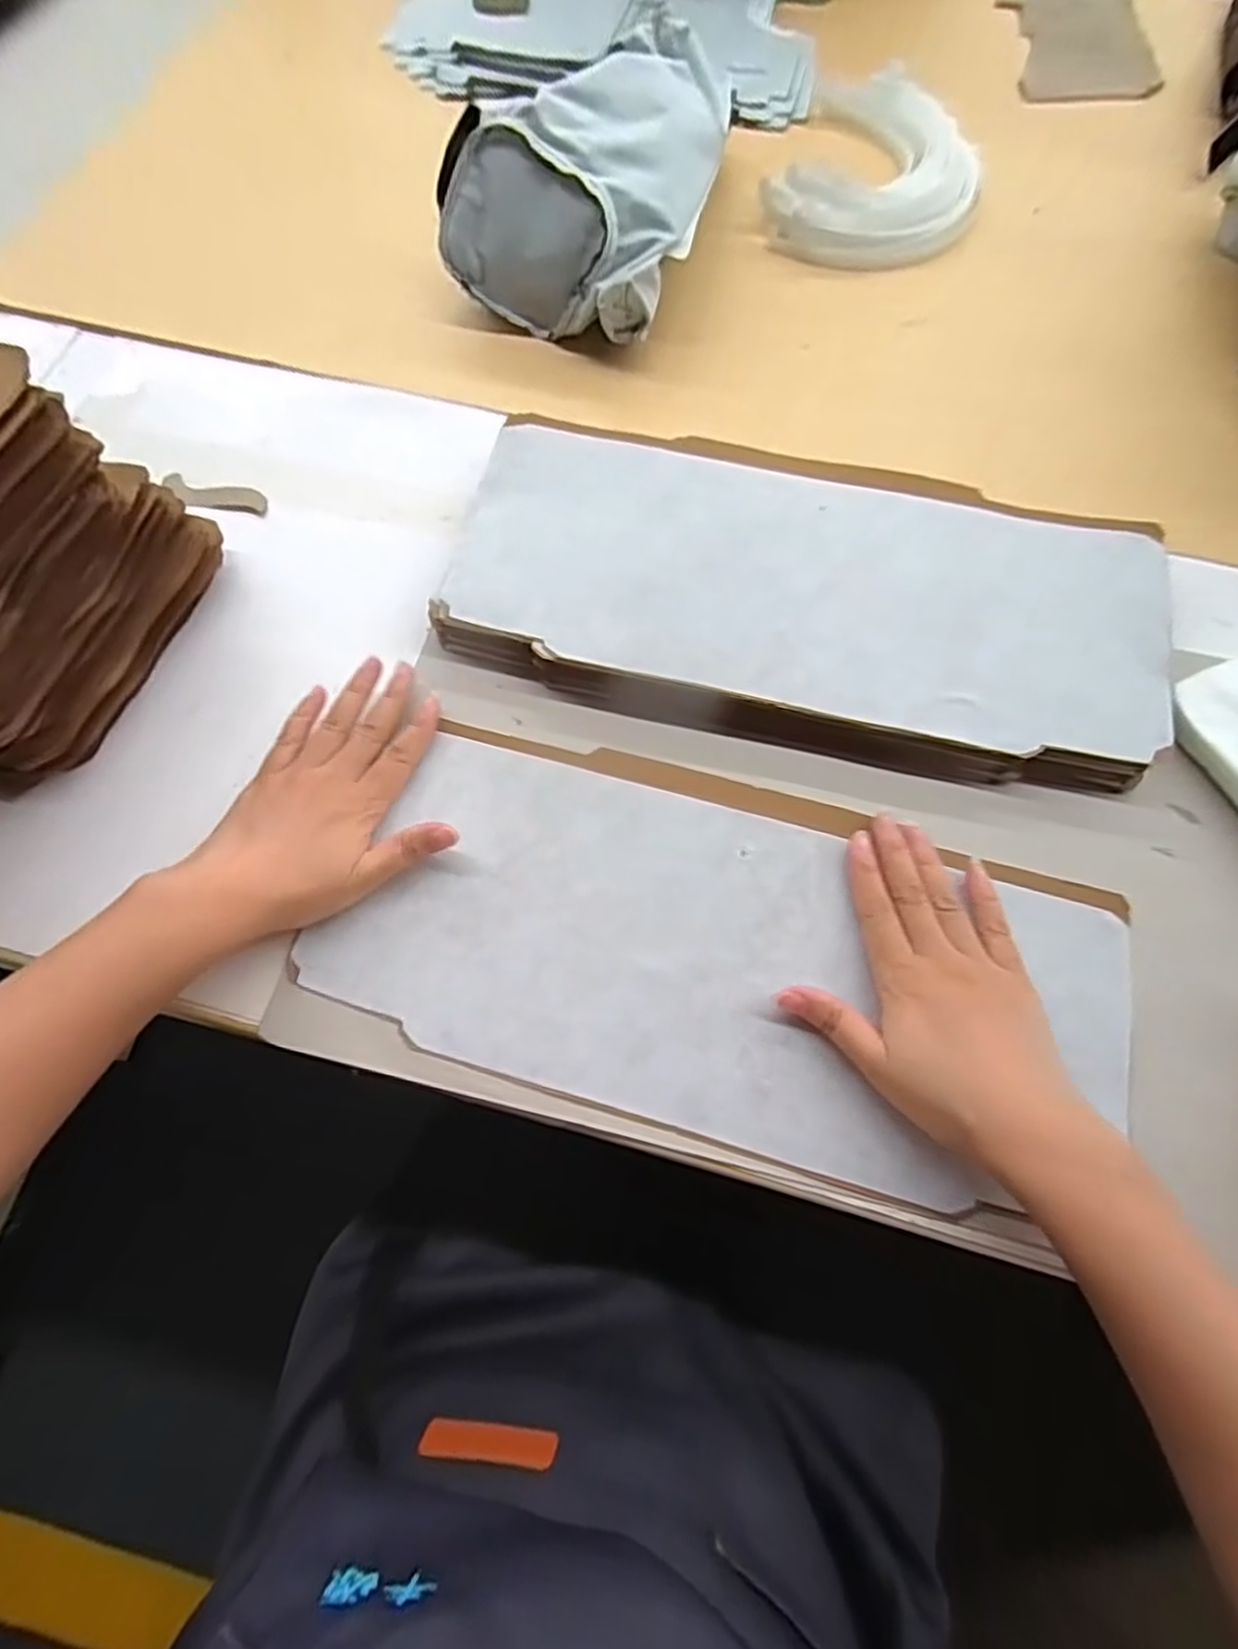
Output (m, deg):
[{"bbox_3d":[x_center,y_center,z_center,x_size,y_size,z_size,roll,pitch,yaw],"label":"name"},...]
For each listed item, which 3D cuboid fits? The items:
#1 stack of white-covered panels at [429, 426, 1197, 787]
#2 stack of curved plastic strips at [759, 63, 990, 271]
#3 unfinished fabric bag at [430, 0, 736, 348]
[{"bbox_3d":[0.111,-0.144,0.464,0.434,0.034,0.205,10,69,3],"label":"stack of white-covered panels"},{"bbox_3d":[0.226,-0.565,0.631,0.167,0.034,0.239,21,70,7],"label":"stack of curved plastic strips"},{"bbox_3d":[-0.005,-0.505,0.569,0.170,0.104,0.254,24,70,9],"label":"unfinished fabric bag"}]

